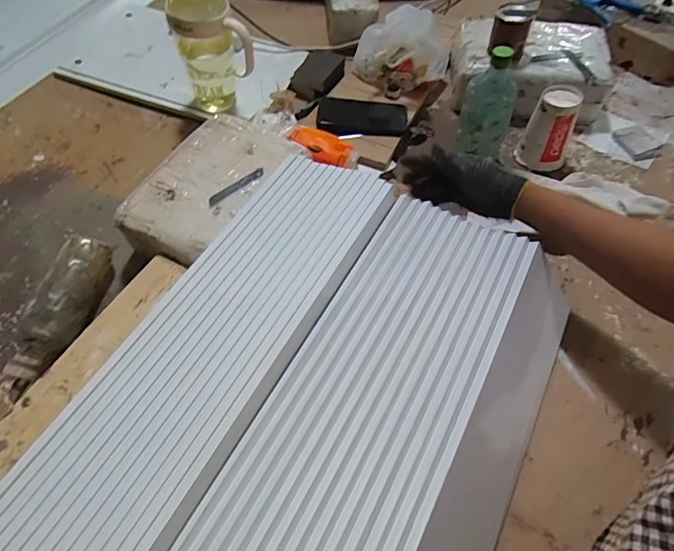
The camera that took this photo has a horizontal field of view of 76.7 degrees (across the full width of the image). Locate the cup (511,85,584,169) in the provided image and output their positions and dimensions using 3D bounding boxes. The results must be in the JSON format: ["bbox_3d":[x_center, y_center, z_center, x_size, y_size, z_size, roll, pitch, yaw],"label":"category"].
[{"bbox_3d":[0.372,-0.253,0.737,0.082,0.114,0.079,26,62,17],"label":"cup"}]

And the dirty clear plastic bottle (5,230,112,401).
[{"bbox_3d":[-0.388,0.048,0.592,0.063,0.063,0.222,12,60,4],"label":"dirty clear plastic bottle"}]

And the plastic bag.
[{"bbox_3d":[0.127,-0.457,0.851,0.186,0.109,0.165,17,60,9],"label":"plastic bag"}]

